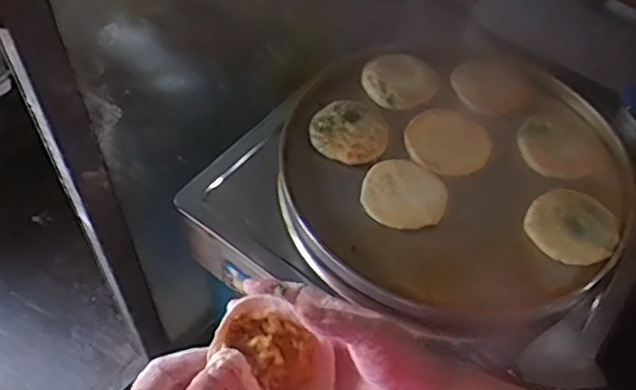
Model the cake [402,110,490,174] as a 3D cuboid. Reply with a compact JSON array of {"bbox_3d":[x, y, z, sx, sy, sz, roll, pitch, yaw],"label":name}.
[{"bbox_3d":[0.209,-0.087,1.029,0.133,0.022,0.121,9,54,3],"label":"cake"}]

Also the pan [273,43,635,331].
[{"bbox_3d":[0.205,-0.041,0.989,0.512,0.063,0.498,2,54,-2],"label":"pan"}]

